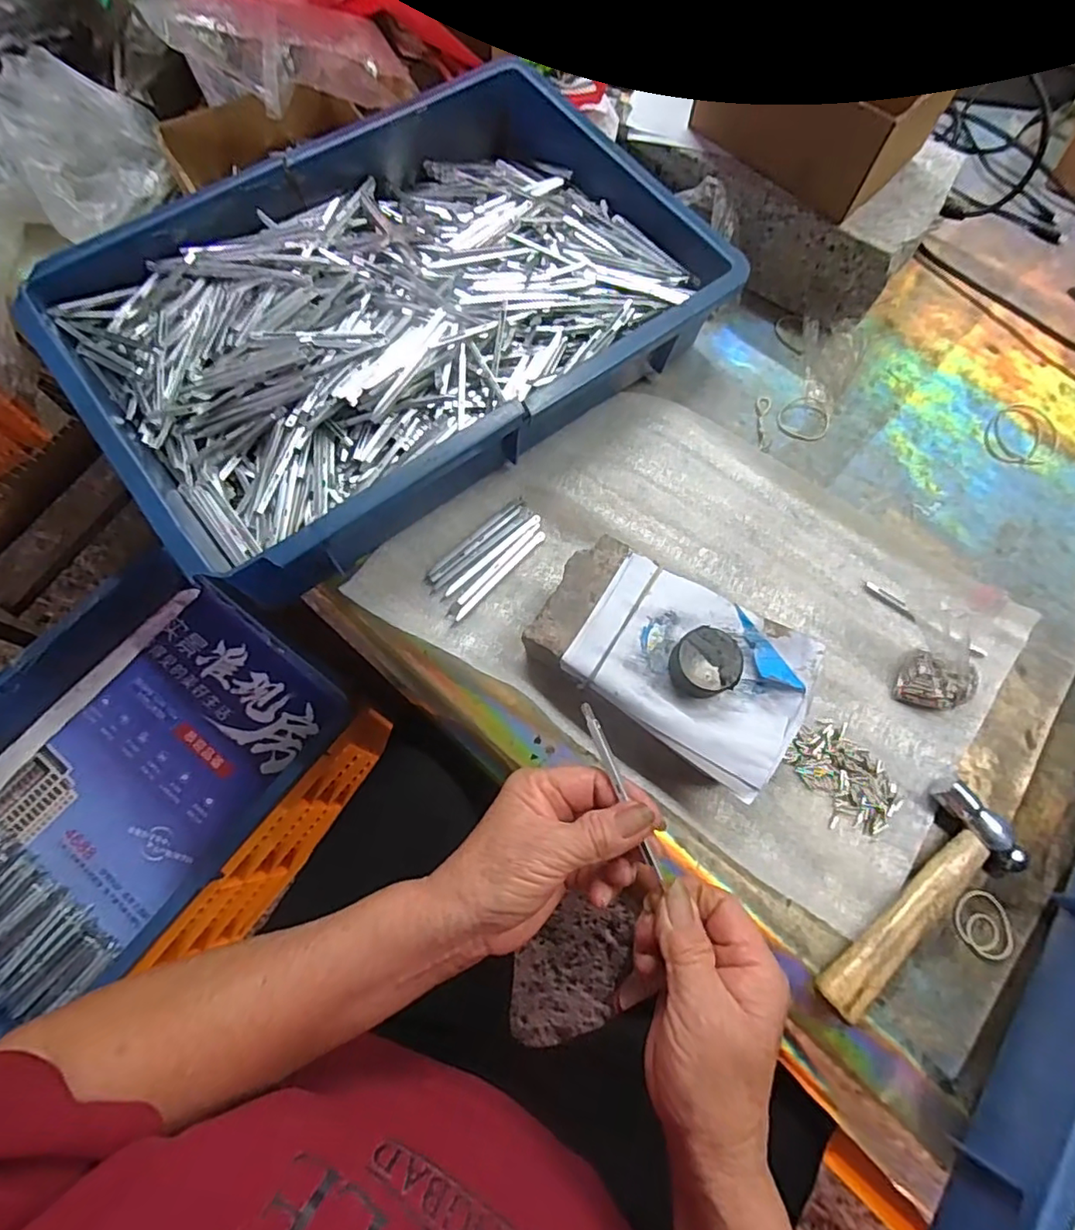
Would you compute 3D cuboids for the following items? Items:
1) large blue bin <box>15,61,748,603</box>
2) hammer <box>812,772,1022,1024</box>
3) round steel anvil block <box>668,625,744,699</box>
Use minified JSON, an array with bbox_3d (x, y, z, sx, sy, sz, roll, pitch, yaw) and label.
[{"bbox_3d":[-0.099,-0.222,0.435,0.430,0.069,0.285,-37,76,-14],"label":"large blue bin"},{"bbox_3d":[0.224,0.170,0.349,0.155,0.016,0.053,-38,76,-14],"label":"hammer"},{"bbox_3d":[0.099,0.028,0.346,0.038,0.020,0.036,1,70,-2],"label":"round steel anvil block"}]

